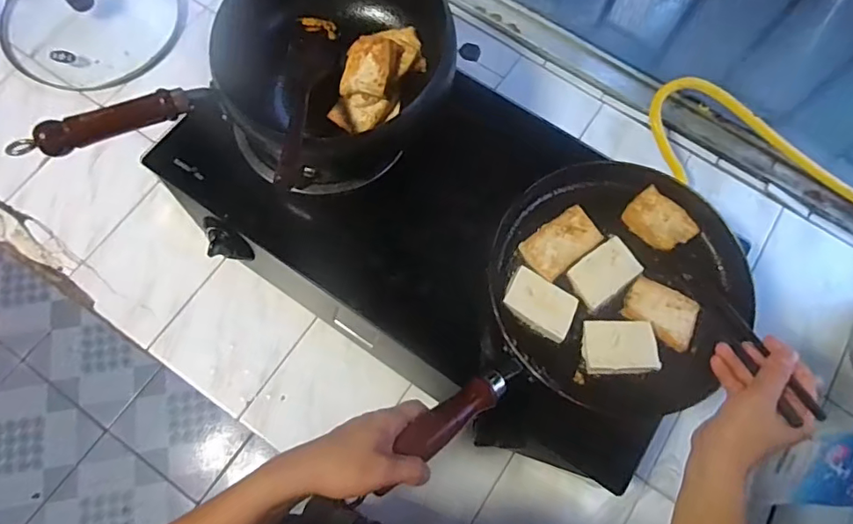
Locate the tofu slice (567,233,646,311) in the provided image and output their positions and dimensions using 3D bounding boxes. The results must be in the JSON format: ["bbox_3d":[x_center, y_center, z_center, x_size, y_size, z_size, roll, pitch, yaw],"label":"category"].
[{"bbox_3d":[0.203,0.012,0.610,0.078,0.010,0.053,-35,76,-12],"label":"tofu slice"}]

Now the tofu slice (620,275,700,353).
[{"bbox_3d":[0.263,0.055,0.598,0.078,0.015,0.057,35,74,9],"label":"tofu slice"}]

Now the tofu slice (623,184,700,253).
[{"bbox_3d":[0.274,-0.047,0.628,0.076,0.013,0.057,41,75,10],"label":"tofu slice"}]

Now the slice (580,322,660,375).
[{"bbox_3d":[0.210,0.091,0.579,0.077,0.014,0.054,0,72,-2],"label":"slice"}]

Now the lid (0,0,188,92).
[{"bbox_3d":[-0.492,-0.375,0.785,0.244,0.062,0.252,1,72,-2],"label":"lid"}]

